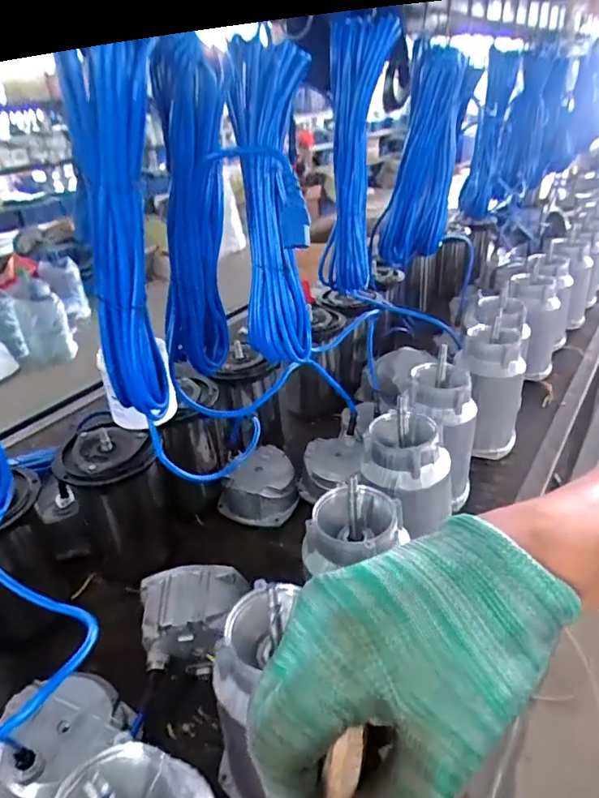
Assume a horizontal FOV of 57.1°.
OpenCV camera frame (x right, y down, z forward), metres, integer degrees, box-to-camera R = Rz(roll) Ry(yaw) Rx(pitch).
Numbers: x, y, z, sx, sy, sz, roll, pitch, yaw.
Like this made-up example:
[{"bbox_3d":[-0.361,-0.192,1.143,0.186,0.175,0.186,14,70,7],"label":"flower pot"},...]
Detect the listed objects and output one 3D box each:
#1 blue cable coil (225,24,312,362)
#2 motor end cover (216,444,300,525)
[{"bbox_3d":[-0.030,-0.218,0.657,0.082,0.345,0.069,-2,30,1],"label":"blue cable coil"},{"bbox_3d":[-0.063,0.147,0.922,0.130,0.073,0.123,-28,38,-37],"label":"motor end cover"}]

